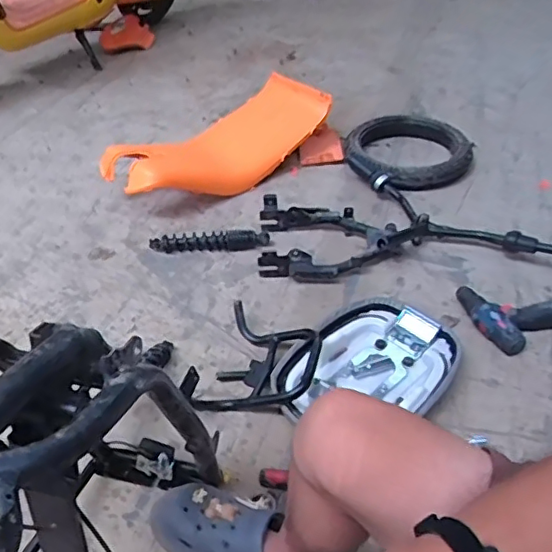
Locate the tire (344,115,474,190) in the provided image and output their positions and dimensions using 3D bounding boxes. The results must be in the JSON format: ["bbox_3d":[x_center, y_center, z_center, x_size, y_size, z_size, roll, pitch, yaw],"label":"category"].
[{"bbox_3d":[0.399,-0.396,1.767,0.422,0.078,0.386,0,40,0],"label":"tire"}]

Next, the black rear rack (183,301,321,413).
[{"bbox_3d":[-0.032,0.174,1.094,0.210,0.080,0.258,14,42,16],"label":"black rear rack"}]

